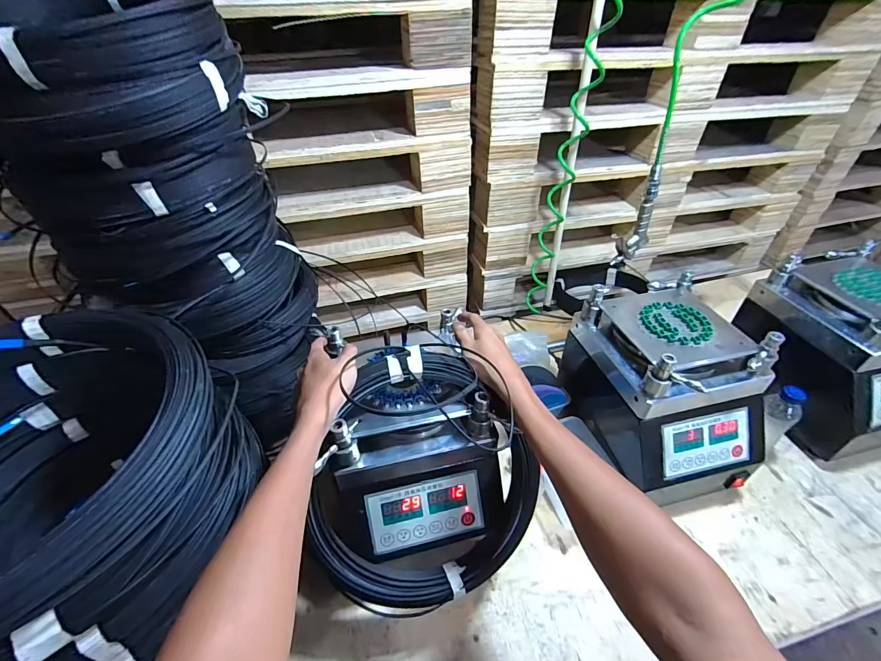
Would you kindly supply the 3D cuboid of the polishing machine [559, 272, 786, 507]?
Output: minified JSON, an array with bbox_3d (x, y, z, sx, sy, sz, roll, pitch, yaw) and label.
[{"bbox_3d":[0.379,0.102,0.668,0.227,0.261,0.278,-8,42,-7],"label":"polishing machine"}]

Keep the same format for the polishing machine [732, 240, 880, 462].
[{"bbox_3d":[0.763,0.037,0.738,0.238,0.288,0.284,-12,42,-11],"label":"polishing machine"}]

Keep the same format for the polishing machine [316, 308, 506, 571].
[{"bbox_3d":[-0.041,0.175,0.577,0.213,0.264,0.272,-10,42,-9],"label":"polishing machine"}]

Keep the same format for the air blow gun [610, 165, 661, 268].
[{"bbox_3d":[0.357,-0.200,0.702,0.070,0.174,0.032,-30,49,-28],"label":"air blow gun"}]

